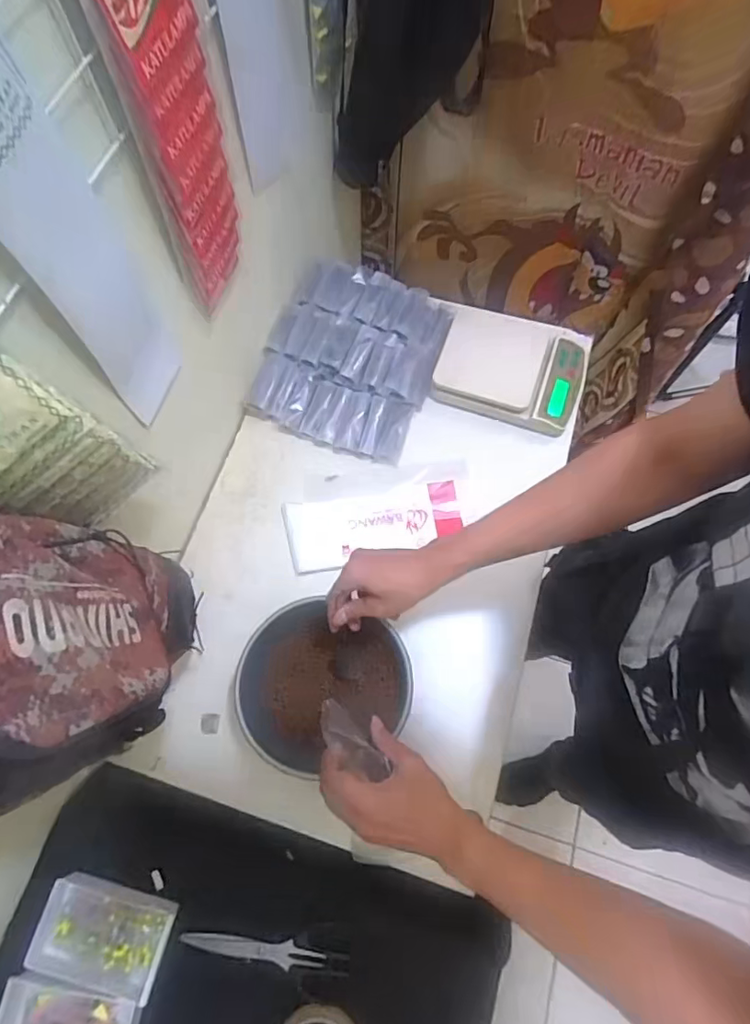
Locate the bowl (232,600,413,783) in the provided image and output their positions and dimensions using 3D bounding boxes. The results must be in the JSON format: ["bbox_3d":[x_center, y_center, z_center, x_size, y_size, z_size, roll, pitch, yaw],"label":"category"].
[{"bbox_3d":[-0.062,0.214,0.666,0.201,0.093,0.188,0,69,1],"label":"bowl"}]

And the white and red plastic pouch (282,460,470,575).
[{"bbox_3d":[0.005,0.001,0.781,0.264,0.023,0.137,-7,69,-2],"label":"white and red plastic pouch"}]

